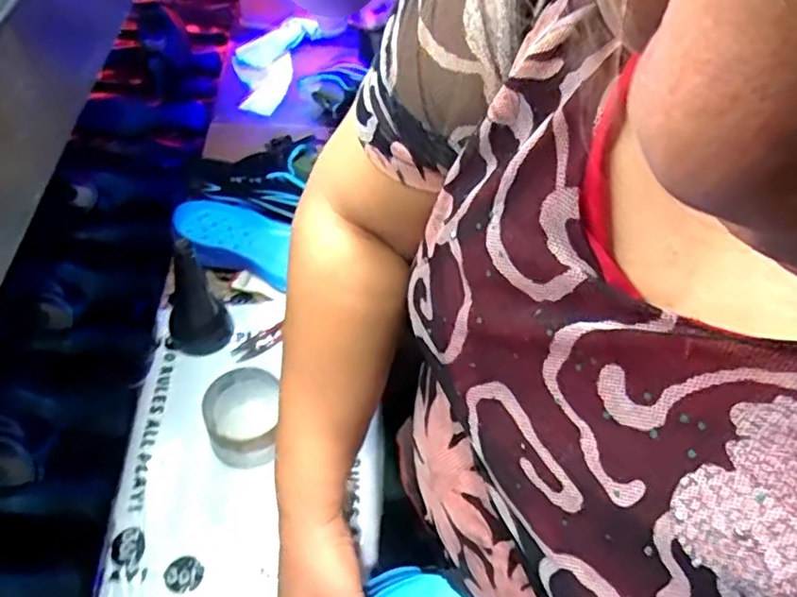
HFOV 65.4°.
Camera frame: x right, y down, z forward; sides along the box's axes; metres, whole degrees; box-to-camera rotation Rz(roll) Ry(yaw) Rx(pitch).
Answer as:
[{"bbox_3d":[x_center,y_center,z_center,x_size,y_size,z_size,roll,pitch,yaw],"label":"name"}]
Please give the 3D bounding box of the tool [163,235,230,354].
[{"bbox_3d":[-0.234,0.003,0.692,0.069,0.092,0.091,-20,53,-19],"label":"tool"}]

